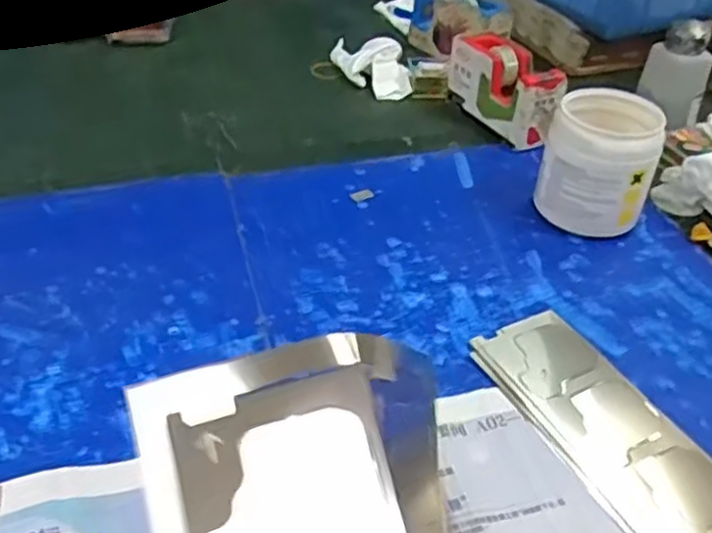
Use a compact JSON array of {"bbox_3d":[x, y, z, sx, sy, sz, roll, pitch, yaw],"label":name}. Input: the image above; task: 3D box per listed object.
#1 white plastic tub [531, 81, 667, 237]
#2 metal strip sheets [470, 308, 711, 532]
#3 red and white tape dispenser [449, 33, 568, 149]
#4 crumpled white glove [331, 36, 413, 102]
[{"bbox_3d":[0.219,-0.094,0.654,0.091,0.106,0.102,16,41,16],"label":"white plastic tub"},{"bbox_3d":[0.189,0.127,0.460,0.093,0.007,0.278,-16,43,-22],"label":"metal strip sheets"},{"bbox_3d":[0.164,-0.193,0.797,0.056,0.082,0.148,-14,42,-20],"label":"red and white tape dispenser"},{"bbox_3d":[0.012,-0.262,0.900,0.069,0.047,0.162,-13,41,-18],"label":"crumpled white glove"}]

